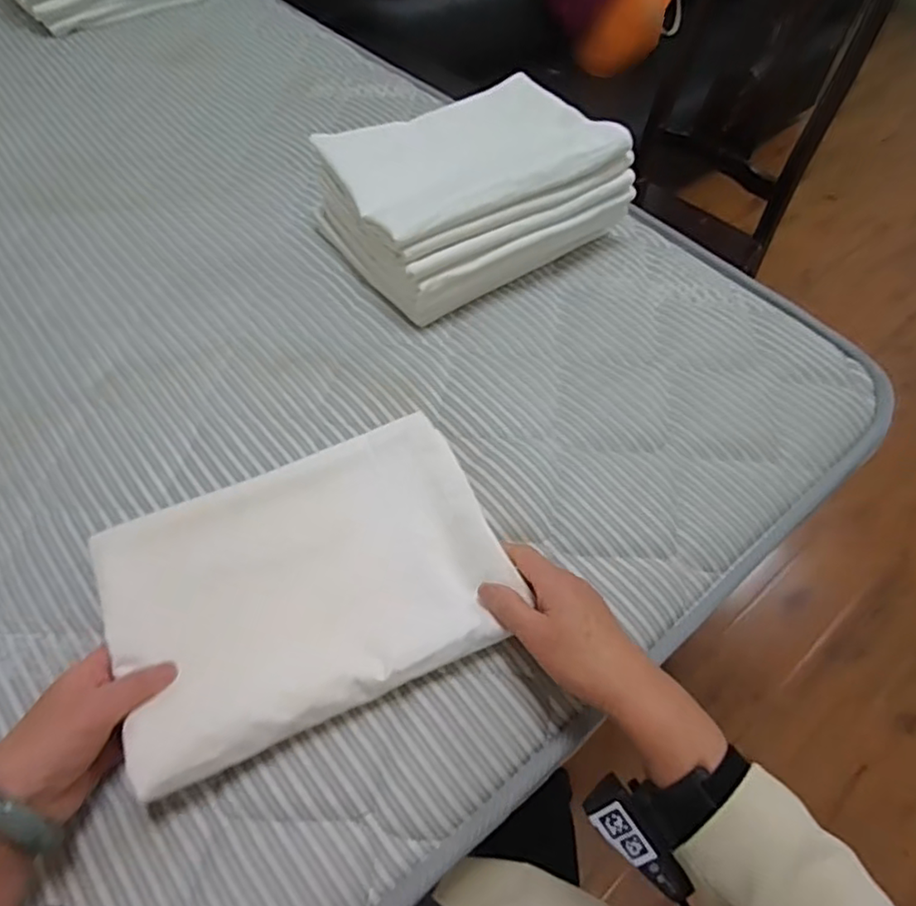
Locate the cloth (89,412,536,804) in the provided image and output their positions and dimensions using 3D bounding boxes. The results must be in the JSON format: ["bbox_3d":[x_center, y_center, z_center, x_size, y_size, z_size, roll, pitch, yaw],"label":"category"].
[{"bbox_3d":[-0.111,0.089,0.460,0.273,0.015,0.202,-21,57,-15],"label":"cloth"}]

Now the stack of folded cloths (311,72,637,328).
[{"bbox_3d":[0.012,-0.280,0.686,0.279,0.138,0.206,-29,60,-22],"label":"stack of folded cloths"}]

